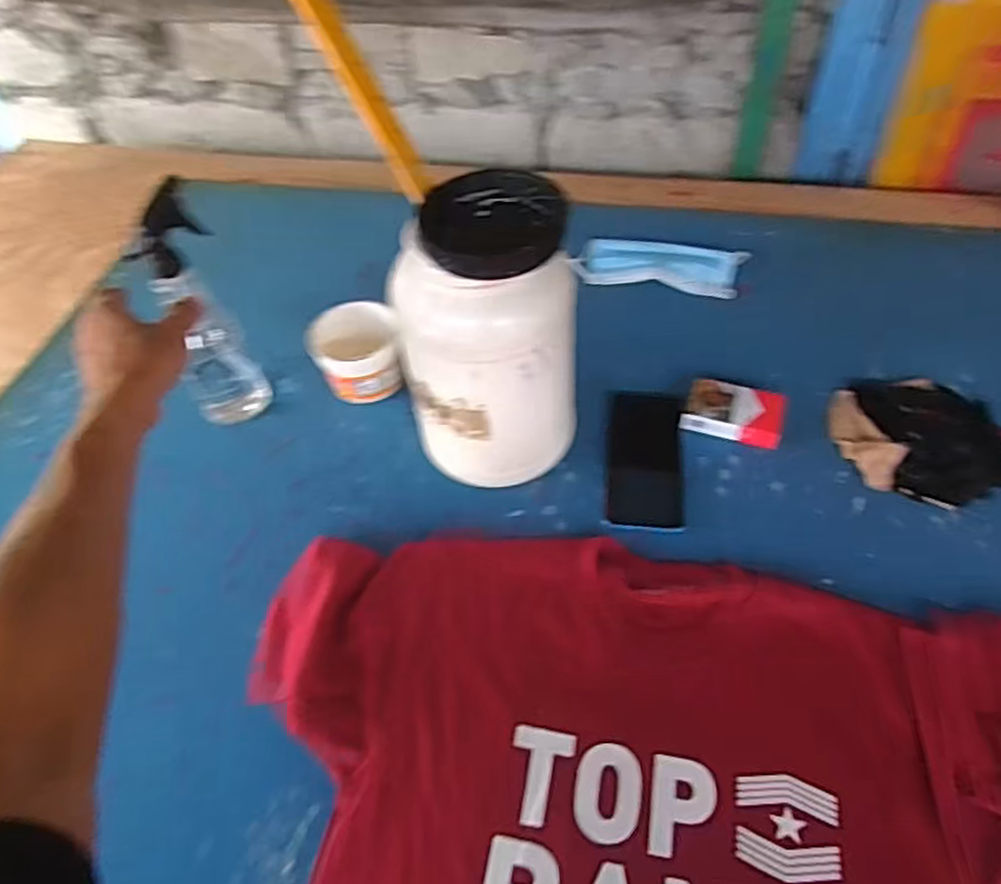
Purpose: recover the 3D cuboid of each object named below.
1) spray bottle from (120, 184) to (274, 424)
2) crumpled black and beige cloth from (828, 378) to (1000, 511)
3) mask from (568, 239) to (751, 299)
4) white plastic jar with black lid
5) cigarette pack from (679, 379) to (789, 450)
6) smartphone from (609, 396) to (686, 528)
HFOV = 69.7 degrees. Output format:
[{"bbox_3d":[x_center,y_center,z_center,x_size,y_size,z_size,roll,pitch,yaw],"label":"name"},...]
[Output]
[{"bbox_3d":[-0.305,-0.131,0.729,0.059,0.255,0.073,33,57,28],"label":"spray bottle"},{"bbox_3d":[0.420,-0.006,0.713,0.164,0.025,0.147,1,51,5],"label":"crumpled black and beige cloth"},{"bbox_3d":[0.199,-0.231,0.906,0.202,0.011,0.102,9,52,11],"label":"mask"},{"bbox_3d":[-0.004,-0.080,0.636,0.130,0.264,0.122,-2,51,3],"label":"white plastic jar with black lid"},{"bbox_3d":[0.242,-0.033,0.740,0.097,0.029,0.063,15,53,16],"label":"cigarette pack"},{"bbox_3d":[0.144,0.018,0.714,0.074,0.015,0.149,5,61,6],"label":"smartphone"}]

